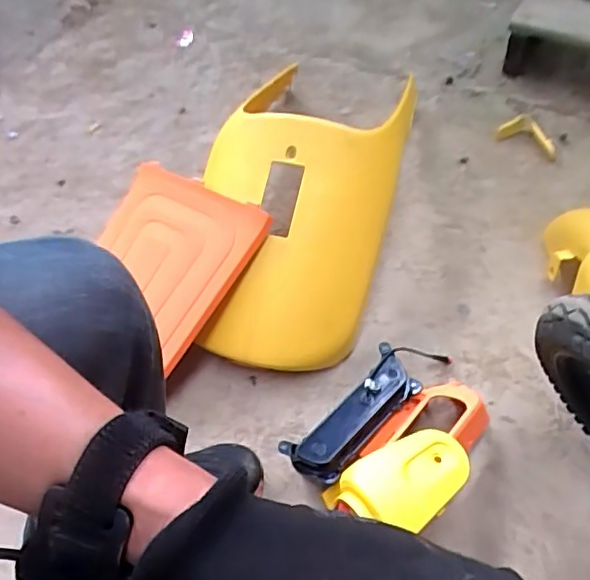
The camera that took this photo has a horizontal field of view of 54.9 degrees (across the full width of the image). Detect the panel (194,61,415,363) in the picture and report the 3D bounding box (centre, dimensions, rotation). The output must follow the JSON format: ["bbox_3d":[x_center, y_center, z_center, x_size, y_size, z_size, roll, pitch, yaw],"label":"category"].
[{"bbox_3d":[-0.006,-0.113,0.832,0.292,0.207,0.411,8,55,10],"label":"panel"}]

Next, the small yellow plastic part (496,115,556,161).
[{"bbox_3d":[0.437,-0.291,1.049,0.108,0.024,0.081,28,61,22],"label":"small yellow plastic part"}]

